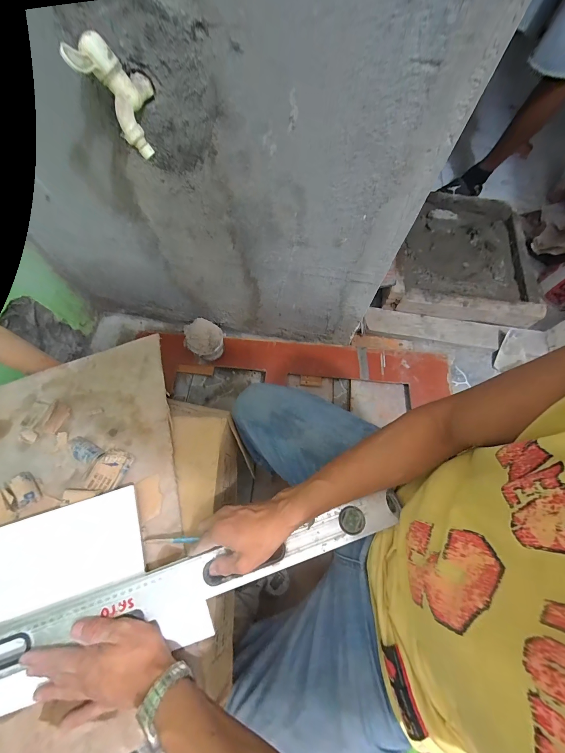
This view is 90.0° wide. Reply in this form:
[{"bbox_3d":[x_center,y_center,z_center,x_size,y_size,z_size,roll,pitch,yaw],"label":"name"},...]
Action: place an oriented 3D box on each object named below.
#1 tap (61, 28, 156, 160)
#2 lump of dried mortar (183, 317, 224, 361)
[{"bbox_3d":[-0.190,-0.336,0.338,0.029,0.102,0.074,1,65,35],"label":"tap"},{"bbox_3d":[-0.208,-0.094,0.756,0.099,0.083,0.090,-28,72,-12],"label":"lump of dried mortar"}]

